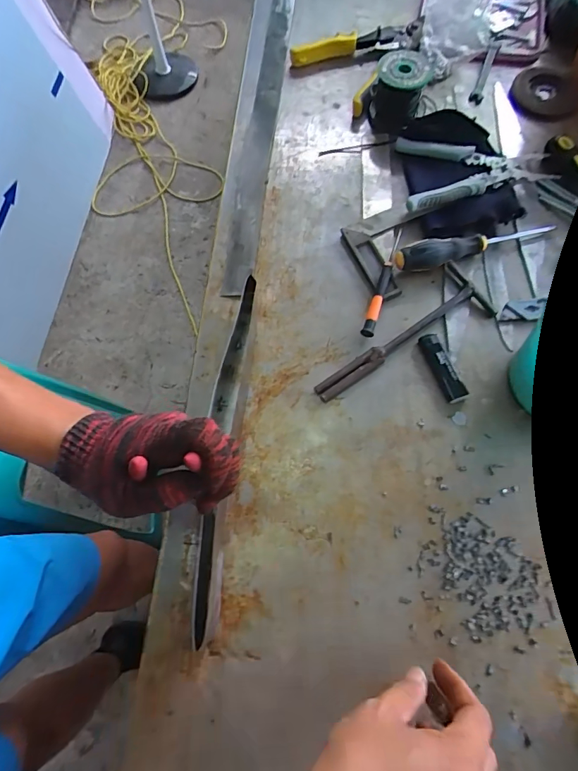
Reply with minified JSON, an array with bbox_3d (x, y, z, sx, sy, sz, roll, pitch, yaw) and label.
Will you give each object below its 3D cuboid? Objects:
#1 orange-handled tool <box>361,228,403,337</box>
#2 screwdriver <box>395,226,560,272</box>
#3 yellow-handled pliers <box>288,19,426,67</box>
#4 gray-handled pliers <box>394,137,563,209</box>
[{"bbox_3d":[0.111,-0.124,0.497,0.013,0.018,0.148,17,71,9],"label":"orange-handled tool"},{"bbox_3d":[0.222,-0.167,0.500,0.199,0.030,0.022,-13,69,-2],"label":"screwdriver"},{"bbox_3d":[0.103,-0.525,0.653,0.198,0.025,0.047,-13,69,-3],"label":"yellow-handled pliers"},{"bbox_3d":[0.245,-0.278,0.547,0.193,0.020,0.121,-2,69,2],"label":"gray-handled pliers"}]

